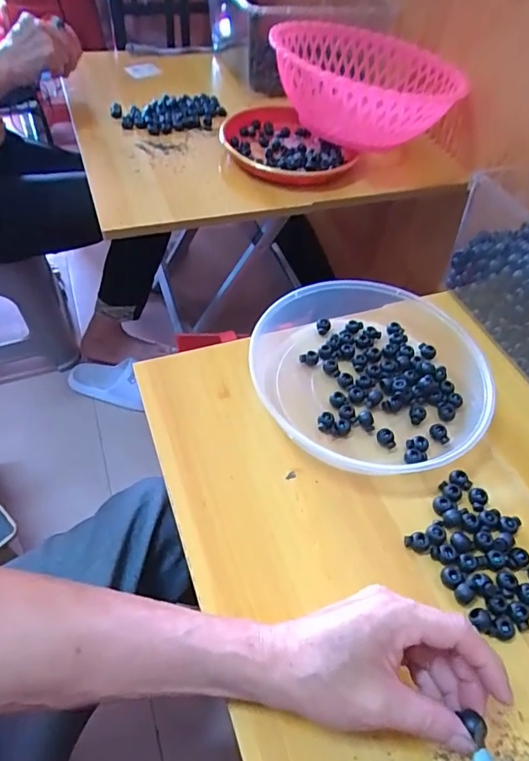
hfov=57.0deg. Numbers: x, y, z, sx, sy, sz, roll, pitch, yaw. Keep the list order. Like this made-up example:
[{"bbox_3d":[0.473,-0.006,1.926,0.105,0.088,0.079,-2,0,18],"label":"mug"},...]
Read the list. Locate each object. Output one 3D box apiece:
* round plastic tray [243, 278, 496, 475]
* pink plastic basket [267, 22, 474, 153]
[{"bbox_3d":[0.112,-0.009,0.483,0.227,0.044,0.219,2,51,-2],"label":"round plastic tray"},{"bbox_3d":[0.161,-0.479,0.798,0.289,0.119,0.301,-5,52,-7],"label":"pink plastic basket"}]

